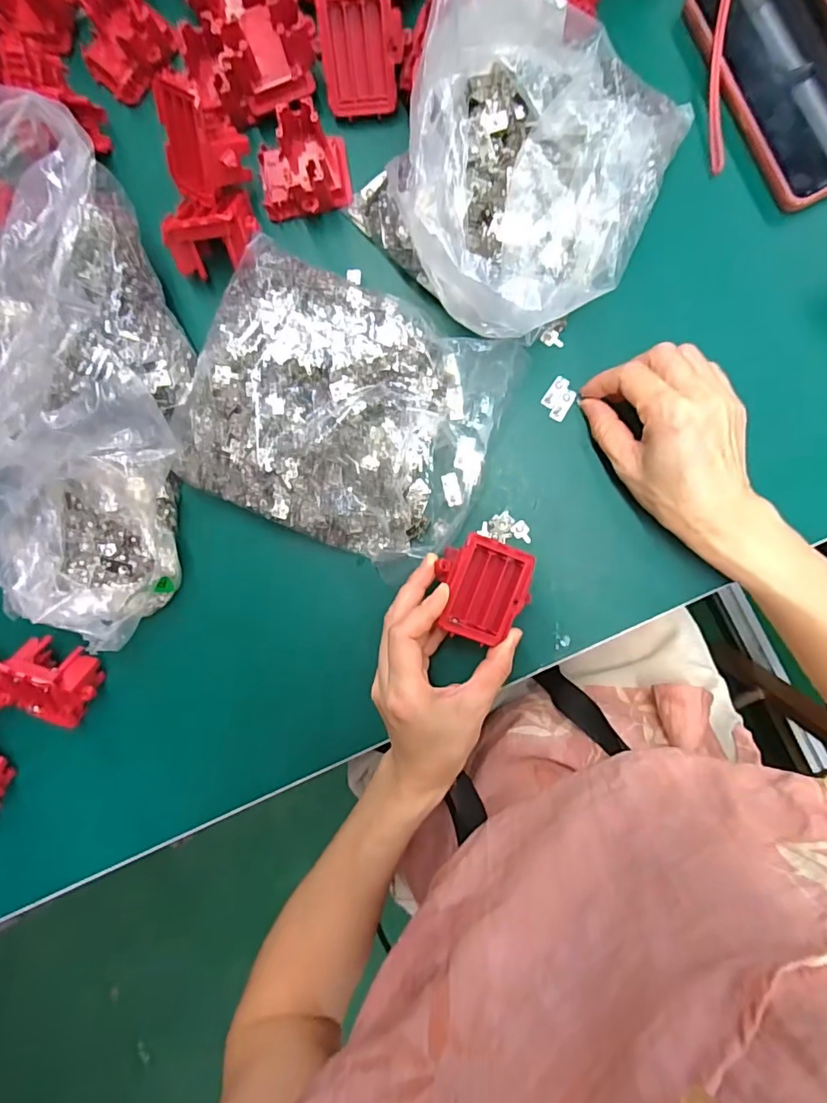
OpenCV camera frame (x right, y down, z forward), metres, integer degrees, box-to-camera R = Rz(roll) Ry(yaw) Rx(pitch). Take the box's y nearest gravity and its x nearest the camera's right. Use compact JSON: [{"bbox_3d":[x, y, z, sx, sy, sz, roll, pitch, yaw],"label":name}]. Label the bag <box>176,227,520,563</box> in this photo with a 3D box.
[{"bbox_3d":[-0.050,-0.097,0.368,0.212,0.052,0.177,22,92,5],"label":"bag"}]

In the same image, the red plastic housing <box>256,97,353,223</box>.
[{"bbox_3d":[-0.080,-0.278,0.378,0.063,0.034,0.064,-4,90,5],"label":"red plastic housing"}]

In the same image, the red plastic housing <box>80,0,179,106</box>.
[{"bbox_3d":[-0.214,-0.376,0.386,0.061,0.030,0.063,0,90,5],"label":"red plastic housing"}]

